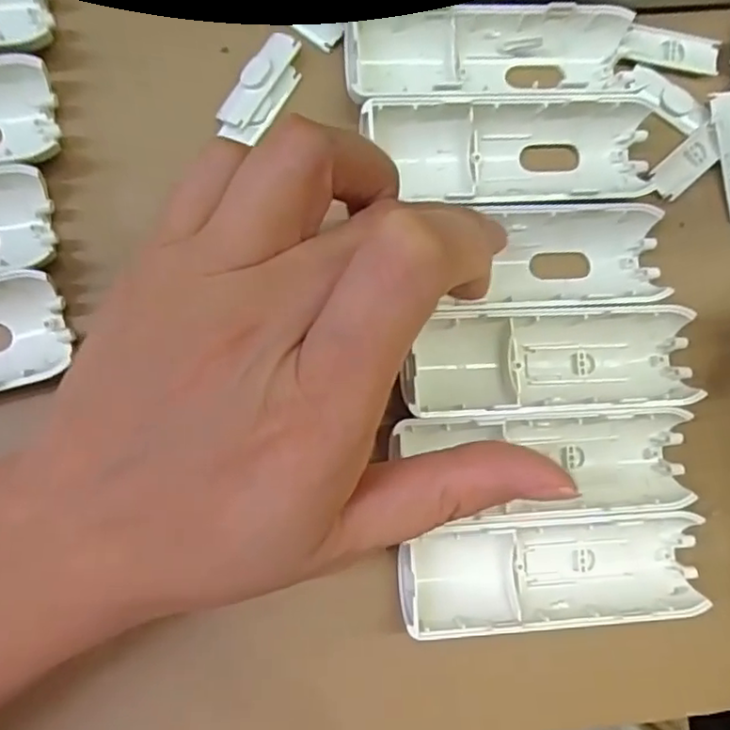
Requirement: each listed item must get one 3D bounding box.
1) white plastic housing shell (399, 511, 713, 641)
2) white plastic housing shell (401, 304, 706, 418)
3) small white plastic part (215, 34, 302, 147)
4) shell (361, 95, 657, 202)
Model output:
[{"bbox_3d":[0.059,0.065,0.202,0.095,0.015,0.032,-4,87,-7],"label":"white plastic housing shell"},{"bbox_3d":[0.061,-0.002,0.206,0.097,0.015,0.032,-2,86,-7],"label":"white plastic housing shell"},{"bbox_3d":[-0.034,-0.091,0.209,0.016,0.007,0.038,30,84,-4],"label":"small white plastic part"},{"bbox_3d":[0.048,-0.069,0.208,0.094,0.015,0.032,-4,87,-7],"label":"shell"}]

